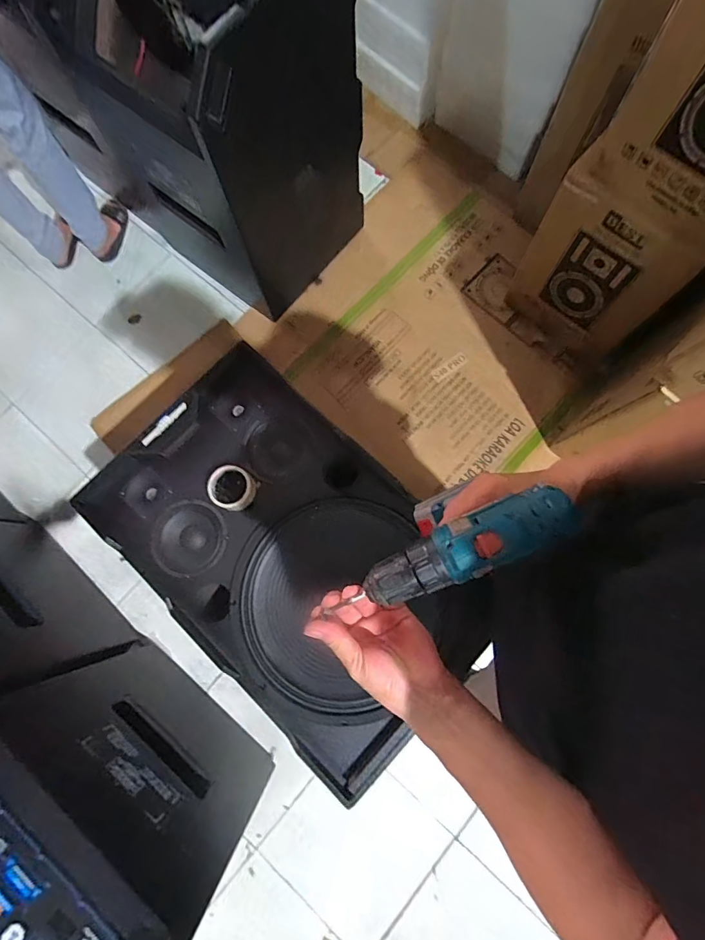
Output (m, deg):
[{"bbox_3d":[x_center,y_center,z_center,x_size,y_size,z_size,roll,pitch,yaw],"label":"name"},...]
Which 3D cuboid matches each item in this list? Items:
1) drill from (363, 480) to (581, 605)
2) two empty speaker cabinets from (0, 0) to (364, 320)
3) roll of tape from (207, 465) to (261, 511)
[{"bbox_3d":[0.089,0.066,0.446,0.171,0.198,0.085,-25,78,-4],"label":"drill"},{"bbox_3d":[-0.481,-1.073,1.241,0.917,0.837,0.514,42,82,9],"label":"two empty speaker cabinets"},{"bbox_3d":[-0.251,0.039,0.922,0.094,0.040,0.089,0,78,1],"label":"roll of tape"}]

